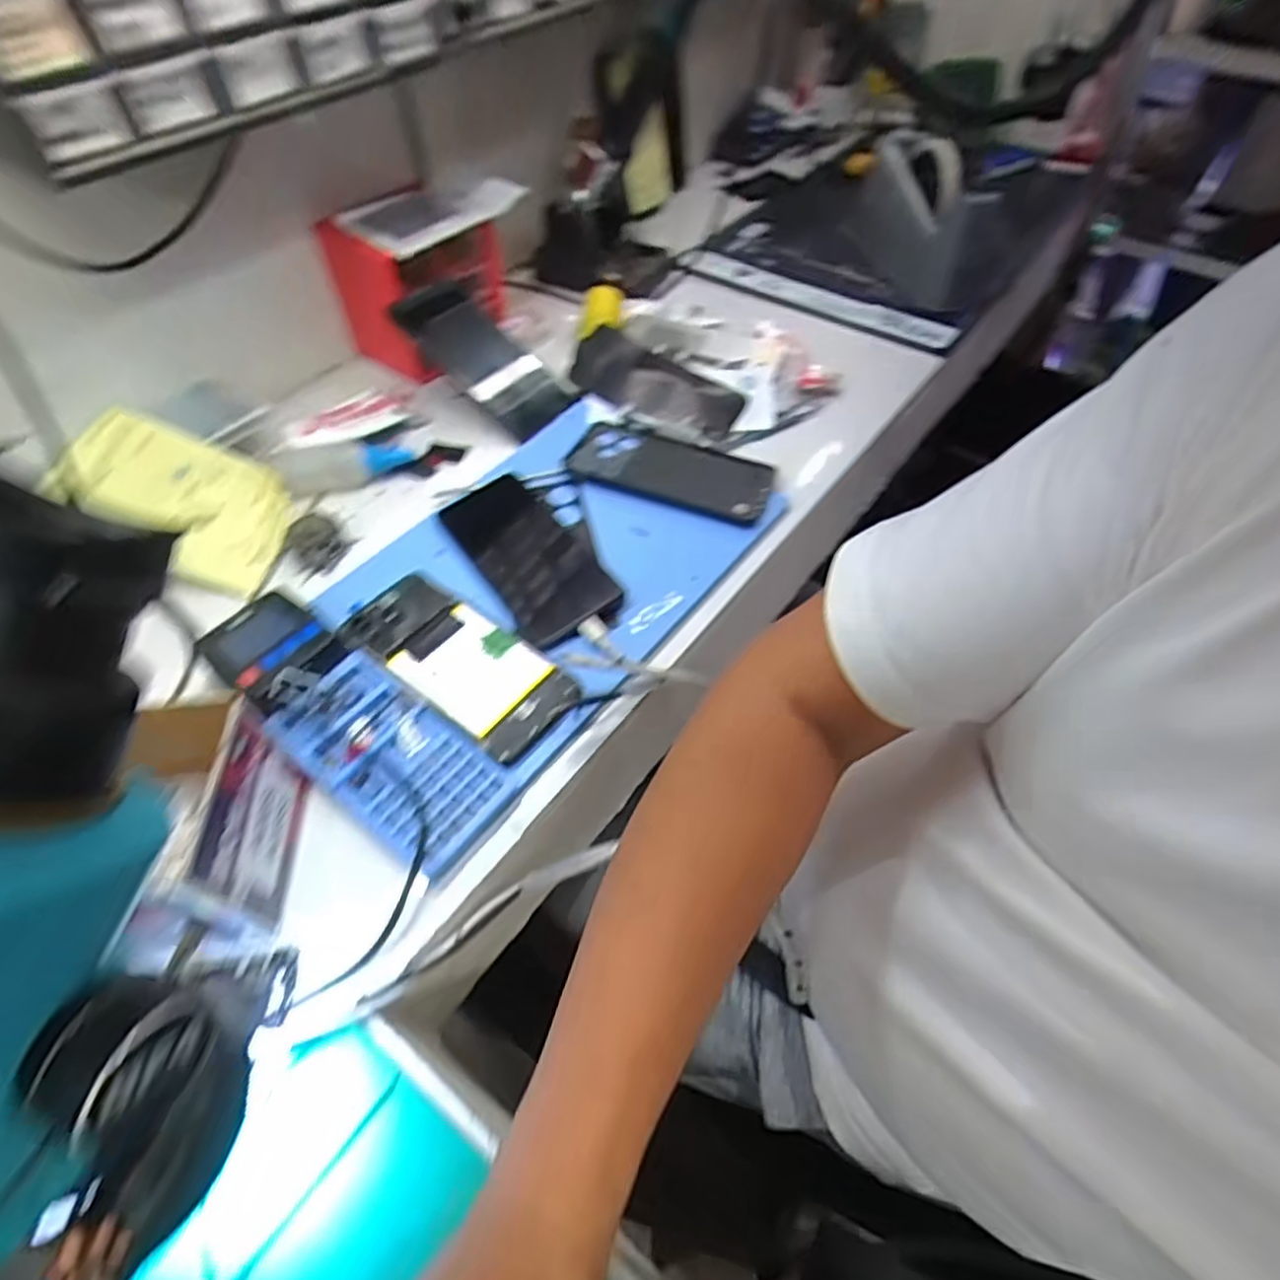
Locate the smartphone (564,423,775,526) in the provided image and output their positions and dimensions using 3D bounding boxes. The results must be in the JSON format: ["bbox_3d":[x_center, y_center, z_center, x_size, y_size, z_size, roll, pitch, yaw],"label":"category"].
[{"bbox_3d":[0.024,-0.147,0.563,0.169,0.011,0.082,18,56,12],"label":"smartphone"}]

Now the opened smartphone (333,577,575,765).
[{"bbox_3d":[-0.121,0.012,0.448,0.165,0.008,0.070,31,60,20],"label":"opened smartphone"}]

